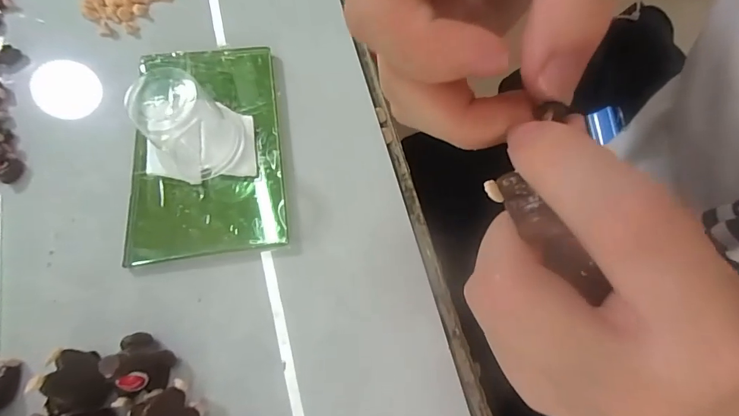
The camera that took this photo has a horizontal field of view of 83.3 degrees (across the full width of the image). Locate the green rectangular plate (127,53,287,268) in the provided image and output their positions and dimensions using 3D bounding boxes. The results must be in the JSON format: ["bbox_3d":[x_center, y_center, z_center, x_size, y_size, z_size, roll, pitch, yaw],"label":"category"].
[{"bbox_3d":[-0.074,-0.028,0.189,0.066,0.007,0.101,-7,73,-2],"label":"green rectangular plate"}]

